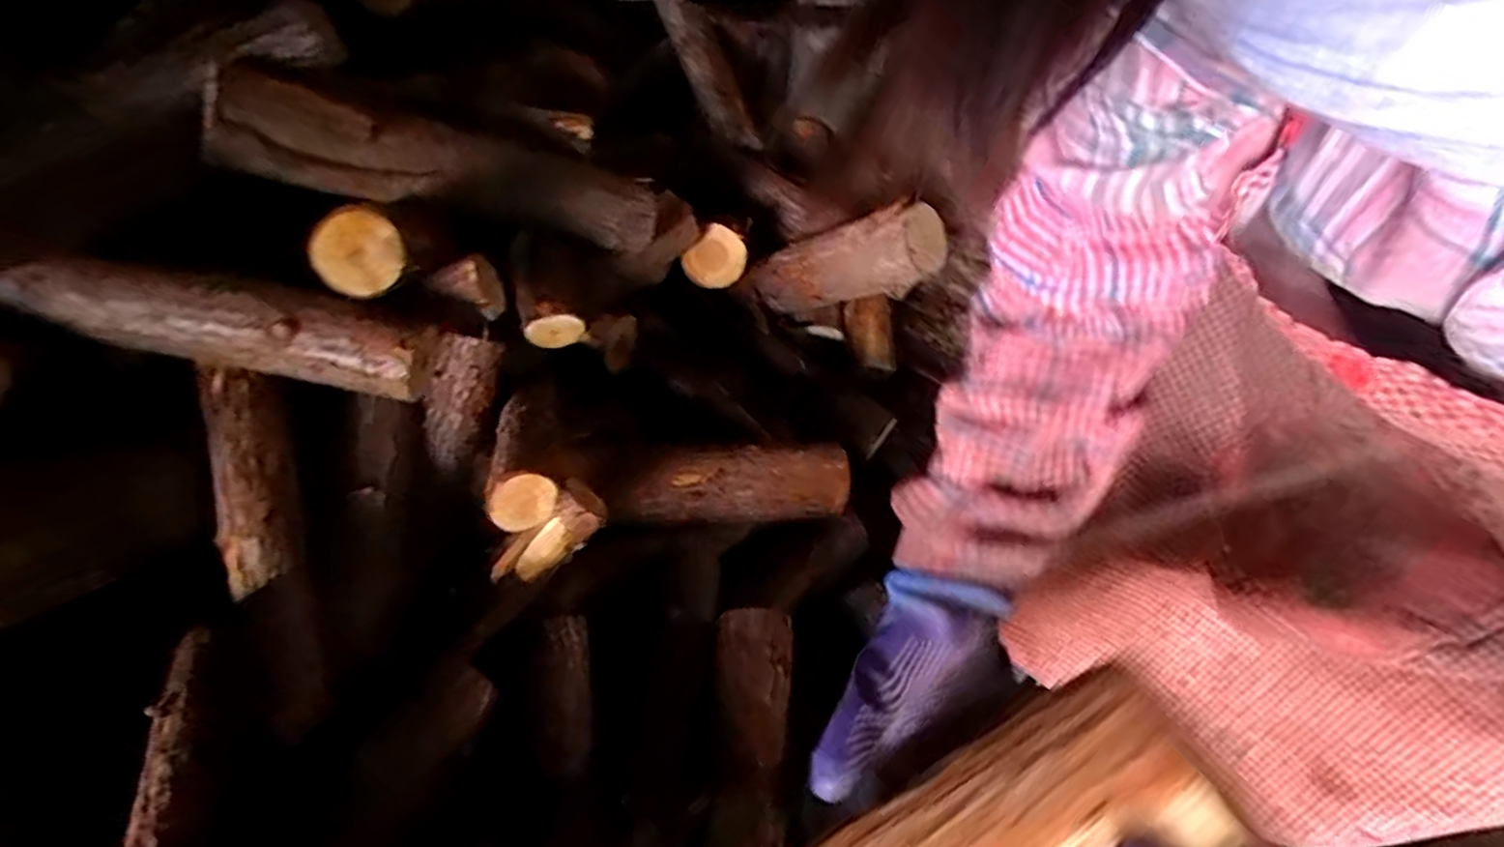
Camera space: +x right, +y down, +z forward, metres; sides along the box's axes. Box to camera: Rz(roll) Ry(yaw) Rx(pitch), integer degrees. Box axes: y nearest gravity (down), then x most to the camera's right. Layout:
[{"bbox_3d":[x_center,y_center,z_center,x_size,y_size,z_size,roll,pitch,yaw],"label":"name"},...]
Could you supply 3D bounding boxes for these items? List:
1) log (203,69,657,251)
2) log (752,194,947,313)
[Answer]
[{"bbox_3d":[-0.337,-0.287,0.855,0.487,0.093,0.114,-1,43,-46],"label":"log"},{"bbox_3d":[0.154,-0.277,1.207,0.323,0.126,0.132,-9,42,34],"label":"log"}]

